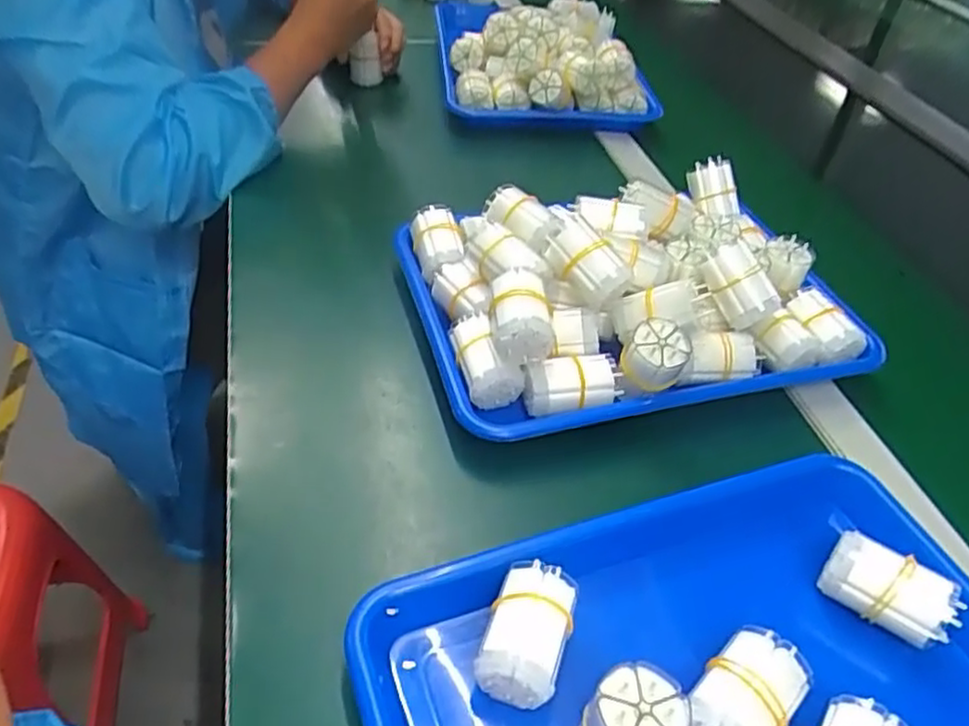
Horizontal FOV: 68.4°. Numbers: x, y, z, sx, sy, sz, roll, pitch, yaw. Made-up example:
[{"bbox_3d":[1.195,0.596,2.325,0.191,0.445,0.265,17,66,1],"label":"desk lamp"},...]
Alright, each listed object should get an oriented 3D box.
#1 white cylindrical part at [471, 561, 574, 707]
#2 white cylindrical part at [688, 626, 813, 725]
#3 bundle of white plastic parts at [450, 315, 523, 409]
[{"bbox_3d":[0.022,0.136,0.356,0.038,0.044,0.060,18,45,10],"label":"white cylindrical part"},{"bbox_3d":[0.122,0.161,0.338,0.040,0.042,0.058,33,49,24],"label":"white cylindrical part"},{"bbox_3d":[-0.001,-0.002,0.487,0.035,0.043,0.055,-13,48,-21],"label":"bundle of white plastic parts"}]

